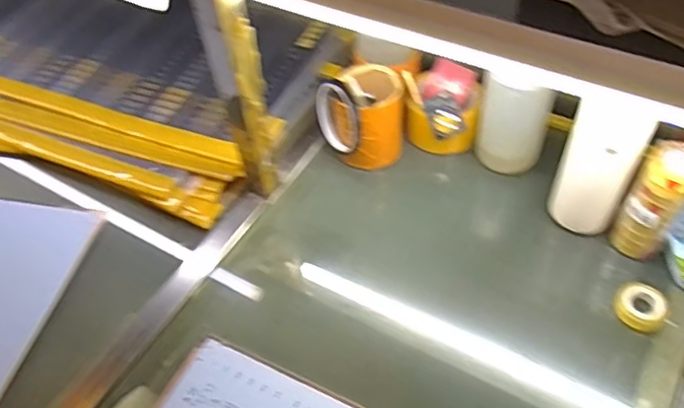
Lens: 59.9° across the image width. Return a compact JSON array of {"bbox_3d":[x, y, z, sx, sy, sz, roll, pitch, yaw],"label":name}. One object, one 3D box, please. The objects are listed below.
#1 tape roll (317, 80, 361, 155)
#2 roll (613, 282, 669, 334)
[{"bbox_3d":[-0.006,-0.102,0.721,0.025,0.099,0.081,-27,55,-14],"label":"tape roll"},{"bbox_3d":[0.301,0.104,0.596,0.049,0.015,0.046,-3,53,4],"label":"roll"}]

